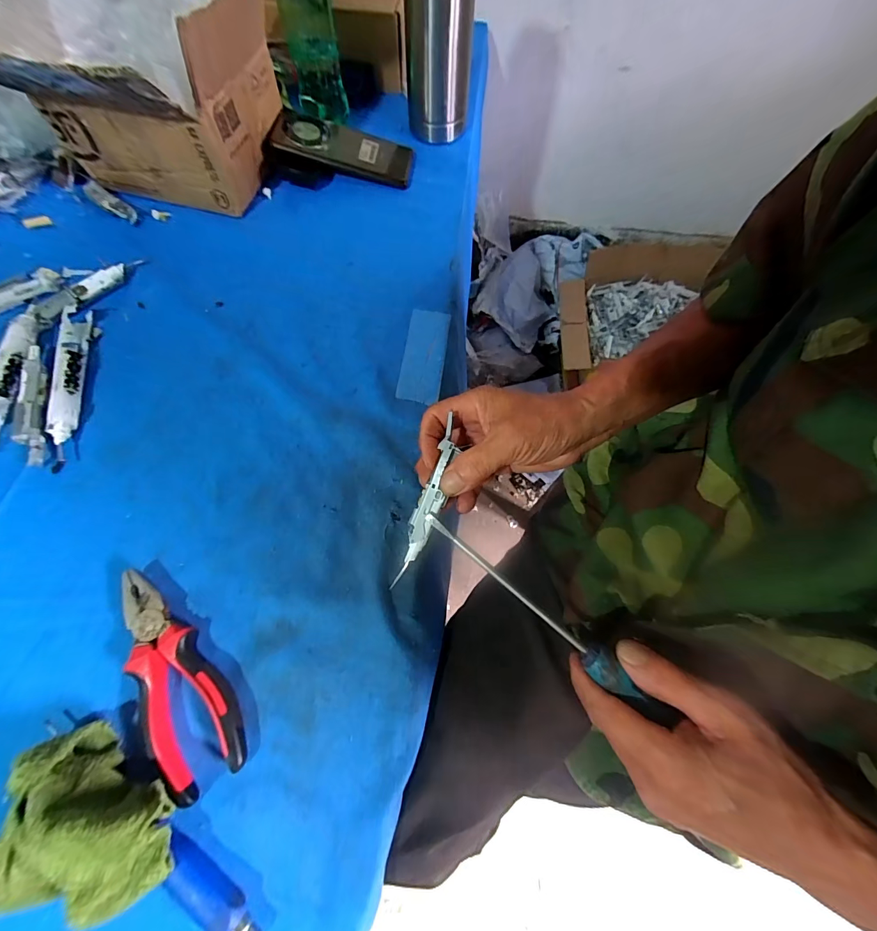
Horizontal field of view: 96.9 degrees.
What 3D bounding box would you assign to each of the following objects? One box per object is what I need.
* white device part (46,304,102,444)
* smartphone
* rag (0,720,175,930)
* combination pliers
[{"bbox_3d":[-0.349,-0.092,0.370,0.024,0.022,0.148,-13,69,-6],"label":"white device part"},{"bbox_3d":[-0.116,-0.401,0.492,0.166,0.015,0.072,11,68,-10],"label":"smartphone"},{"bbox_3d":[-0.213,0.210,0.228,0.106,0.058,0.089,0,68,-1],"label":"rag"},{"bbox_3d":[-0.186,0.143,0.276,0.048,0.021,0.156,-29,72,-12],"label":"combination pliers"}]

